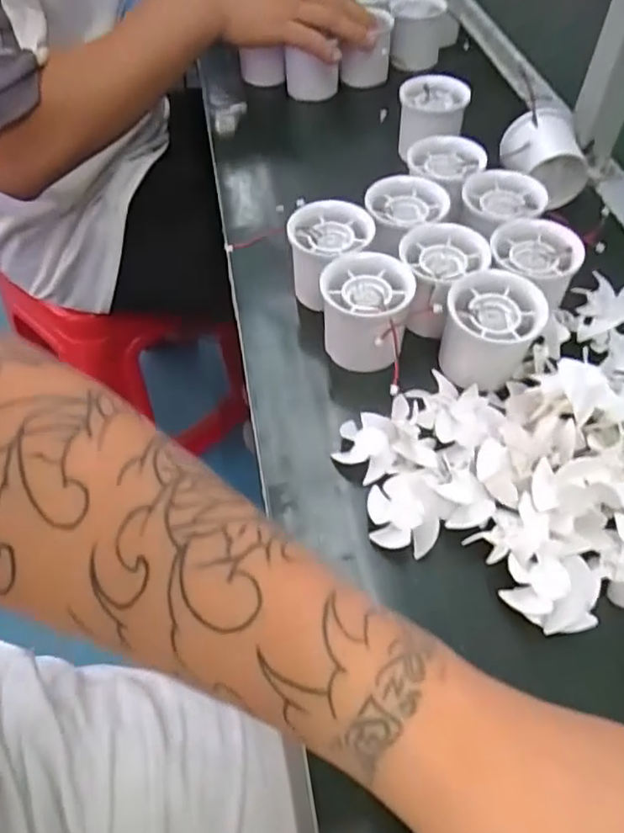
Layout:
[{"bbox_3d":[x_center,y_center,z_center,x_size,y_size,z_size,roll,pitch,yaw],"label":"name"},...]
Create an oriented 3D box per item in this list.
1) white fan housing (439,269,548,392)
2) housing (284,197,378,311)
[{"bbox_3d":[0.105,-0.048,0.377,0.054,0.045,0.063,15,55,11],"label":"white fan housing"},{"bbox_3d":[0.012,-0.109,0.433,0.055,0.052,0.054,0,53,0],"label":"housing"}]

